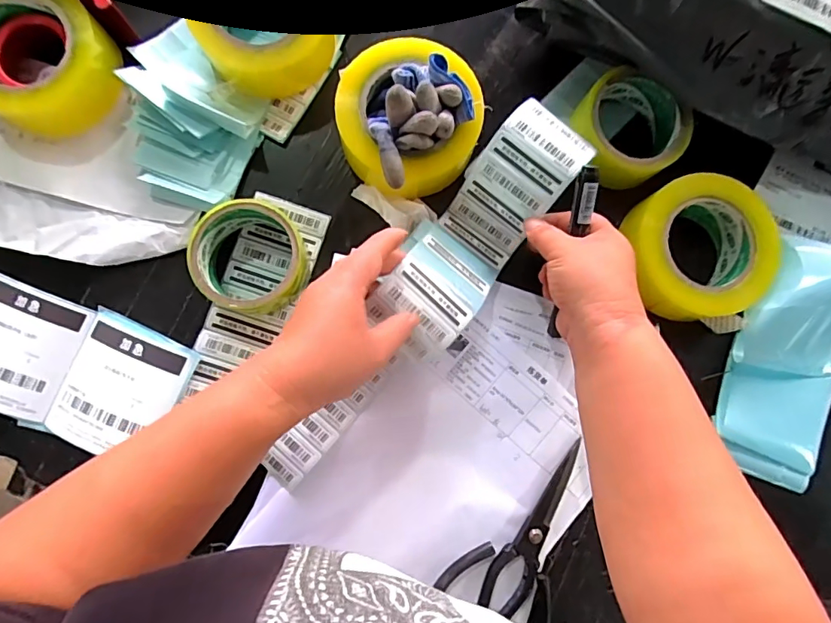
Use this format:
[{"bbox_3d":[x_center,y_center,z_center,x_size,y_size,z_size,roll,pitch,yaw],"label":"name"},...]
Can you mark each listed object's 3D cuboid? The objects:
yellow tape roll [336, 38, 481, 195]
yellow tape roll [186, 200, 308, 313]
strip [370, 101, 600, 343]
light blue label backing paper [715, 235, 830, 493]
[{"bbox_3d":[-0.006,-0.169,0.426,0.121,0.057,0.121,0,85,-4],"label":"yellow tape roll"},{"bbox_3d":[-0.138,-0.044,0.408,0.087,0.046,0.095,0,85,-4],"label":"yellow tape roll"},{"bbox_3d":[0.057,-0.072,0.405,0.077,0.065,0.220,37,82,1],"label":"strip"},{"bbox_3d":[0.346,0.050,0.411,0.128,0.072,0.209,9,84,-4],"label":"light blue label backing paper"}]

